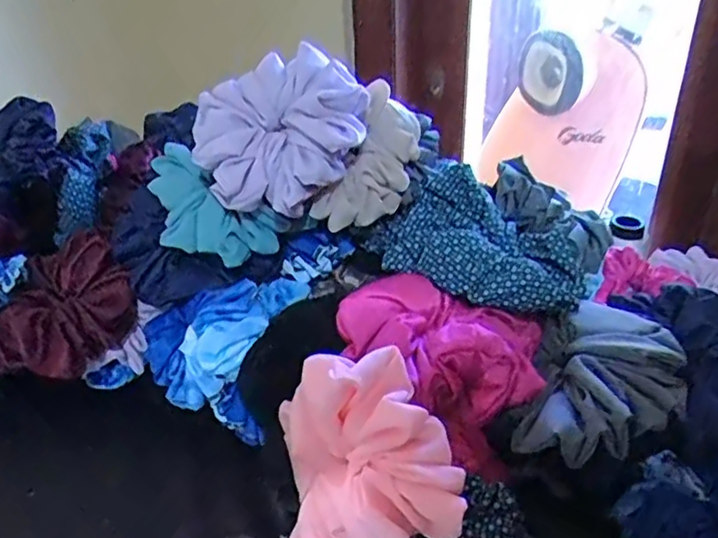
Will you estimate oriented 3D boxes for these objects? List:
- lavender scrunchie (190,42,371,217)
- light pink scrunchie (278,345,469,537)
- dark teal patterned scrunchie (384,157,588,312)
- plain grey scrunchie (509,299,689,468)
[{"bbox_3d":[-0.053,-0.095,0.437,0.118,0.042,0.099,-41,76,-2],"label":"lavender scrunchie"},{"bbox_3d":[0.004,0.103,0.353,0.100,0.097,0.083,-2,30,0],"label":"light pink scrunchie"},{"bbox_3d":[0.091,-0.019,0.429,0.122,0.060,0.084,18,35,30],"label":"dark teal patterned scrunchie"},{"bbox_3d":[0.148,0.066,0.386,0.093,0.043,0.125,10,32,19],"label":"plain grey scrunchie"}]

